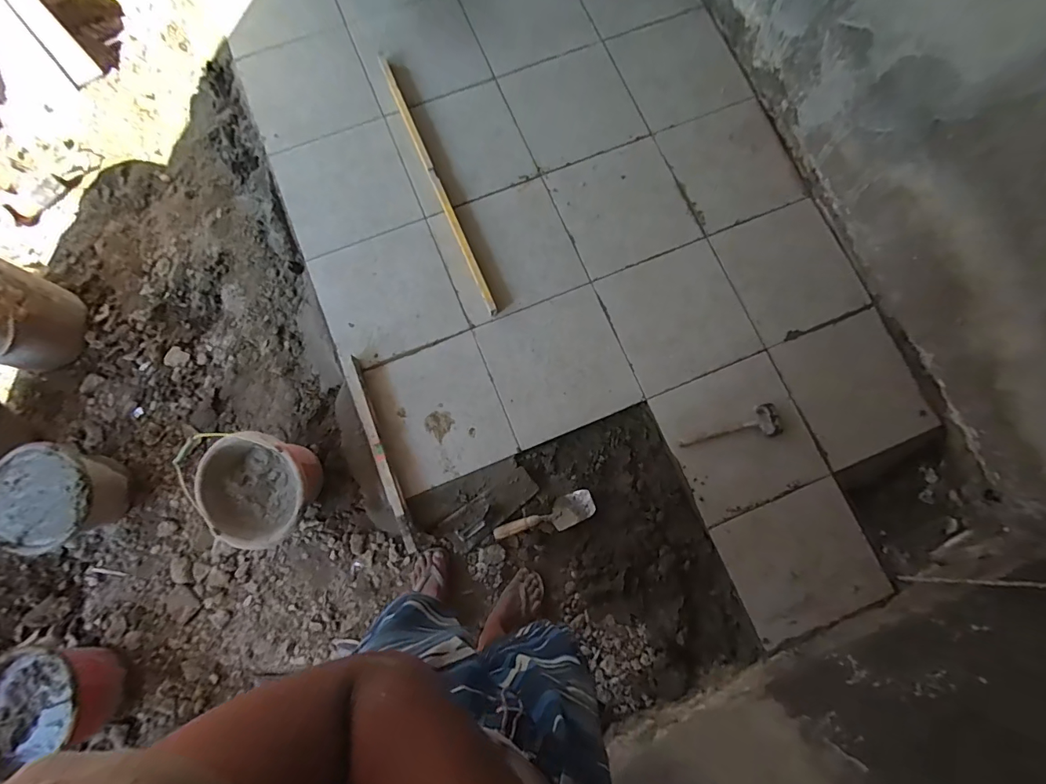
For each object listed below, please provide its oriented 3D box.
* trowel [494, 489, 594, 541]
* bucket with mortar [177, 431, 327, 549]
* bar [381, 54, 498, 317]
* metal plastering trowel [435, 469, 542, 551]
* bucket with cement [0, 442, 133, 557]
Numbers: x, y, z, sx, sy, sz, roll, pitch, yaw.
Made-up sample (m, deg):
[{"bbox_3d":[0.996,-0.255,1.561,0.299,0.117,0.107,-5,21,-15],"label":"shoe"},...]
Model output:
[{"bbox_3d":[0.066,0.367,1.293,0.290,0.043,0.083,-25,80,-4],"label":"trowel"},{"bbox_3d":[-0.690,0.261,1.228,0.261,0.222,0.275,0,79,1],"label":"bucket with mortar"},{"bbox_3d":[-0.284,-0.692,1.472,0.037,0.021,1.002,-22,80,-3],"label":"bar"},{"bbox_3d":[-0.093,0.332,1.296,0.286,0.056,0.108,-38,81,-6],"label":"metal plastering trowel"},{"bbox_3d":[-1.255,0.286,1.250,0.261,0.194,0.255,0,79,1],"label":"bucket with cement"}]

